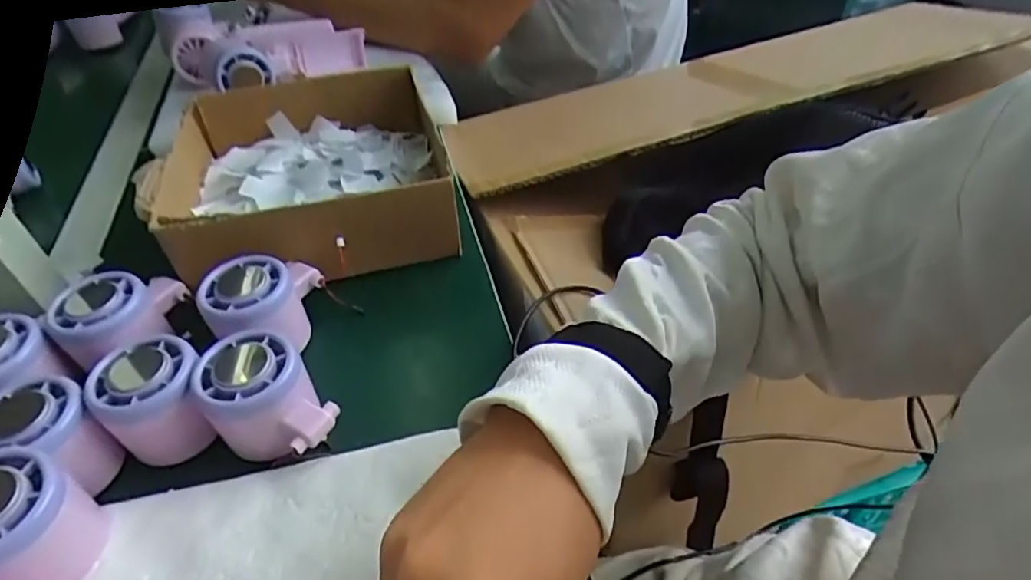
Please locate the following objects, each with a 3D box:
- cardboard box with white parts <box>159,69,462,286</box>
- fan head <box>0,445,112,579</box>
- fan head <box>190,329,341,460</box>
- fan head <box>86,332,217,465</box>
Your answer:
[{"bbox_3d":[-0.162,-0.095,0.484,0.196,0.075,0.195,-12,45,-9],"label":"cardboard box with white parts"},{"bbox_3d":[-0.228,0.111,0.278,0.047,0.063,0.053,14,46,17],"label":"fan head"},{"bbox_3d":[-0.138,0.063,0.332,0.055,0.050,0.069,-33,51,-27],"label":"fan head"},{"bbox_3d":[-0.200,0.061,0.338,0.051,0.052,0.053,-2,44,2],"label":"fan head"}]

